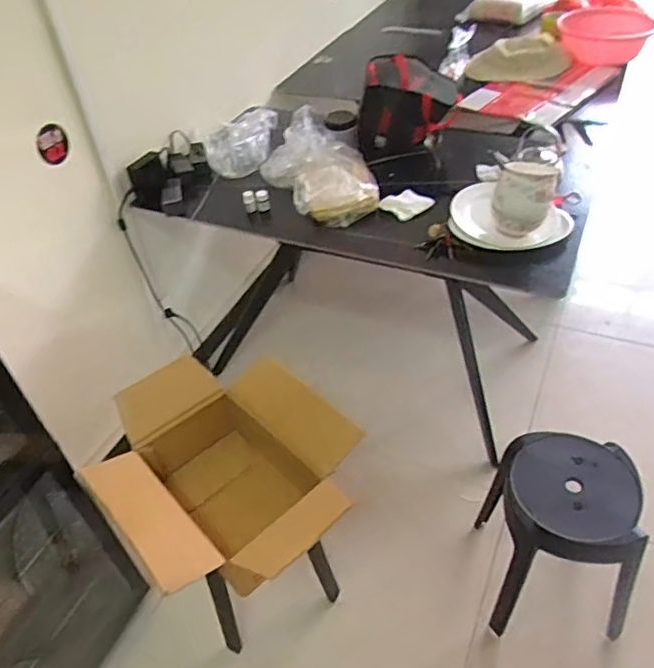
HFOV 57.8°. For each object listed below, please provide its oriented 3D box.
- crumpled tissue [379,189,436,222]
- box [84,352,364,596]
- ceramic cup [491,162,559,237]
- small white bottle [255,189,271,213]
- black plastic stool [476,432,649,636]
[{"bbox_3d":[0.223,-0.352,1.592,0.119,0.045,0.131,28,53,31],"label":"crumpled tissue"},{"bbox_3d":[-0.201,0.315,1.253,0.453,0.275,0.532,-34,50,-26],"label":"box"},{"bbox_3d":[0.458,-0.318,1.386,0.133,0.128,0.119,8,45,15],"label":"ceramic cup"},{"bbox_3d":[-0.175,-0.362,1.619,0.038,0.047,0.042,-9,44,-3],"label":"small white bottle"},{"bbox_3d":[0.520,0.468,1.379,0.322,0.379,0.309,-2,44,4],"label":"black plastic stool"}]

